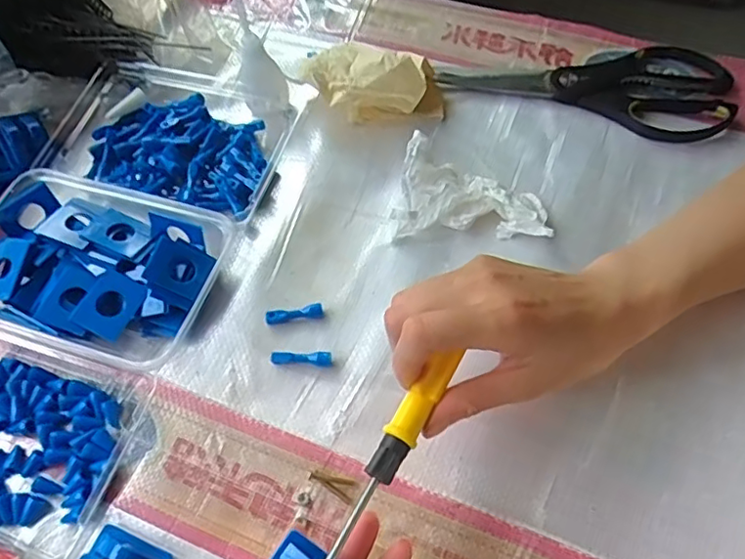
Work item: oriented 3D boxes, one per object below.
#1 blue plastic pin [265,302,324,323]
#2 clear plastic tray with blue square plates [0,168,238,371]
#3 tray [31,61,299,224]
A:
[{"bbox_3d":[-0.051,0.022,0.385,0.037,0.009,0.009,-11,61,-2],"label":"blue plastic pin"},{"bbox_3d":[-0.184,-0.006,0.389,0.156,0.035,0.108,15,63,12],"label":"clear plastic tray with blue square plates"},{"bbox_3d":[-0.158,-0.111,0.448,0.176,0.031,0.108,13,63,11],"label":"tray"}]

